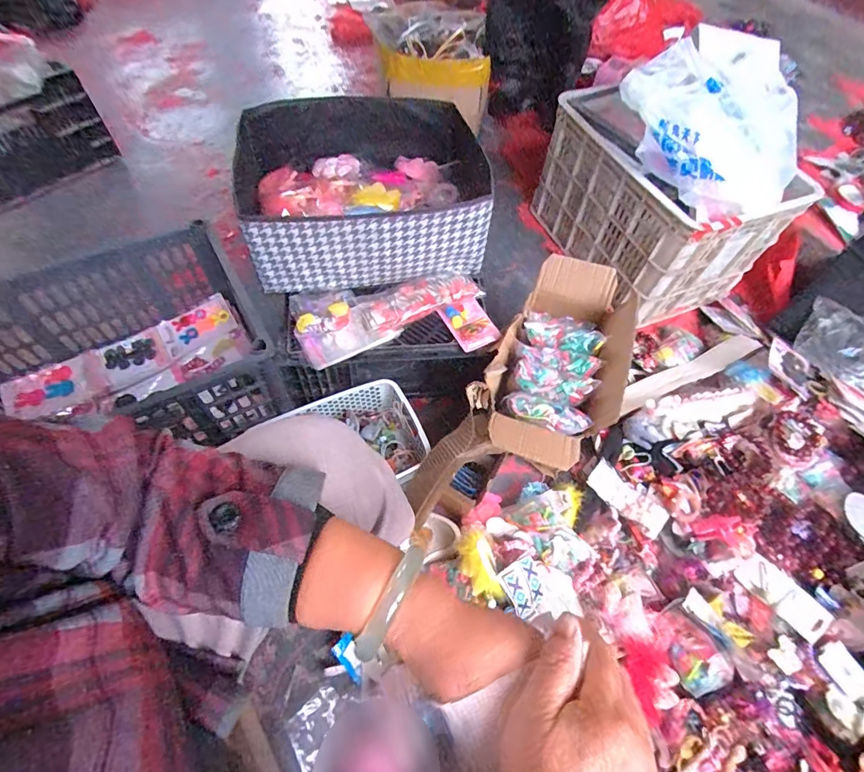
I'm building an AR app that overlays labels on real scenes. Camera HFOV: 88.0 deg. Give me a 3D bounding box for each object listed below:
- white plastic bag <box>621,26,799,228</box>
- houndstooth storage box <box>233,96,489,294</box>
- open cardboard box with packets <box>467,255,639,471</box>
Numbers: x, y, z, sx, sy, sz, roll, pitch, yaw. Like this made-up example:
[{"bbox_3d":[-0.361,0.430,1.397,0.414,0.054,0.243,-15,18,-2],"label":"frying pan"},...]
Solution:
[{"bbox_3d":[0.565,-0.522,0.880,0.345,0.167,0.370,30,62,13],"label":"white plastic bag"},{"bbox_3d":[-0.127,-0.363,0.835,0.424,0.161,0.347,-8,60,-9],"label":"houndstooth storage box"},{"bbox_3d":[0.222,-0.044,0.770,0.210,0.112,0.400,27,61,12],"label":"open cardboard box with packets"}]

